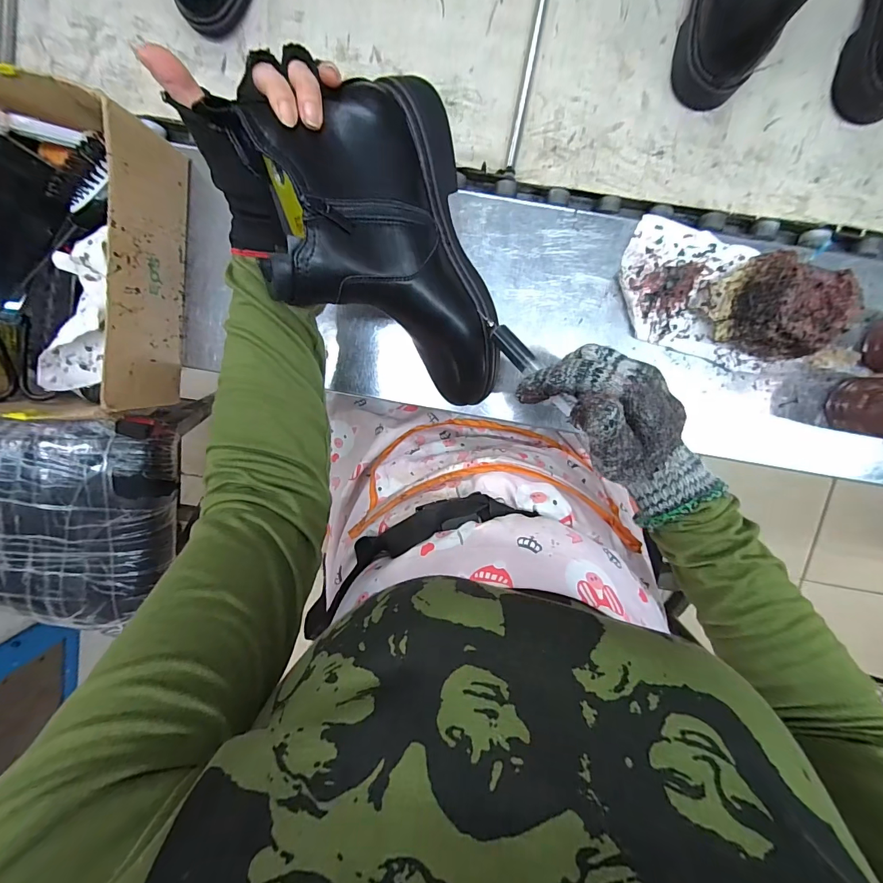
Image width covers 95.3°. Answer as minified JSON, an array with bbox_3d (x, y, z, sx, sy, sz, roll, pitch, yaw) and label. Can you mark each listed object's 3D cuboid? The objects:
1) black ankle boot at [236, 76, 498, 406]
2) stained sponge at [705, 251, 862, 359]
[{"bbox_3d":[-0.058,-0.142,0.345,0.181,0.098,0.254,-22,113,-32],"label":"black ankle boot"},{"bbox_3d":[0.315,-0.129,0.388,0.088,0.091,0.077,13,101,1],"label":"stained sponge"}]

